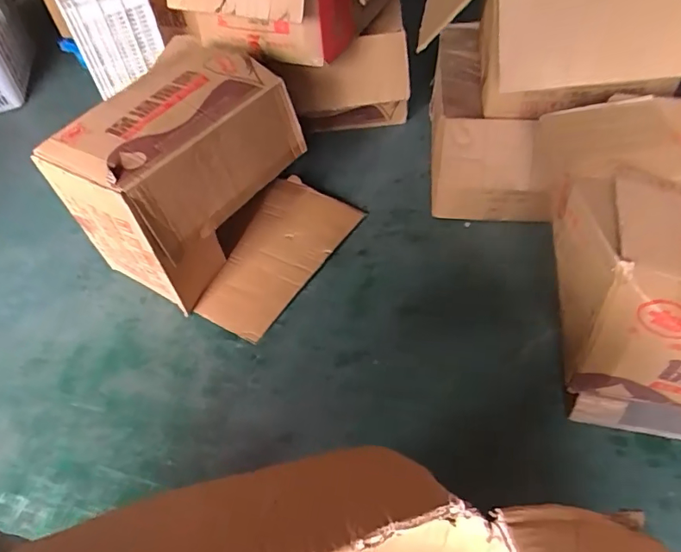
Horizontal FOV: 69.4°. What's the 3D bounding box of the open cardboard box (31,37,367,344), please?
[{"bbox_3d":[-0.320,-0.264,1.432,0.572,0.439,0.667,23,56,26],"label":"open cardboard box"}]

